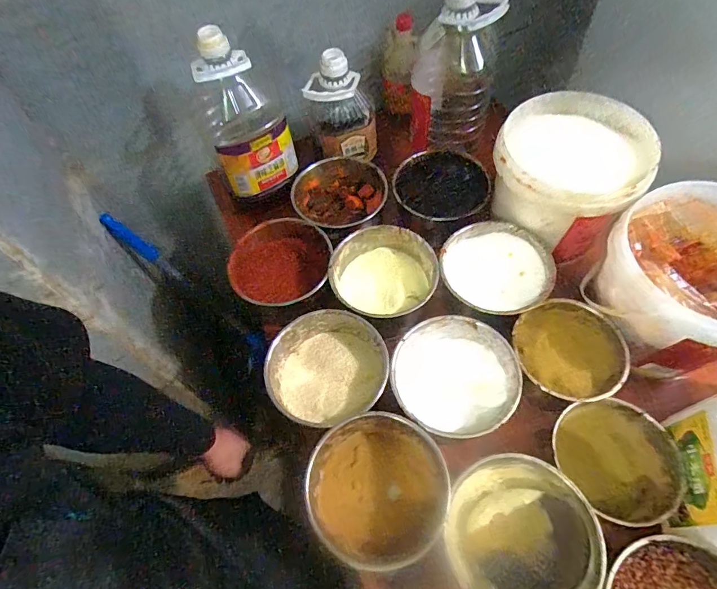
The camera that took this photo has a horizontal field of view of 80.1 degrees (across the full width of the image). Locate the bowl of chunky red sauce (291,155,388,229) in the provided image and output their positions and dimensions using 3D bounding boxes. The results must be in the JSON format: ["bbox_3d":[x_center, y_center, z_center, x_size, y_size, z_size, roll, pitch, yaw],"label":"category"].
[{"bbox_3d":[-0.025,-0.171,0.804,0.174,0.079,0.168,-24,60,-10],"label":"bowl of chunky red sauce"}]

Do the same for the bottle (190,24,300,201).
[{"bbox_3d":[-0.208,-0.326,0.755,0.133,0.252,0.151,-21,60,-8],"label":"bottle"}]

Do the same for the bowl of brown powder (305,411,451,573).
[{"bbox_3d":[0.026,0.254,0.556,0.164,0.100,0.166,-2,59,3],"label":"bowl of brown powder"}]

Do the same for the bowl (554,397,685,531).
[{"bbox_3d":[0.330,0.220,0.558,0.136,0.088,0.141,-2,59,3],"label":"bowl"}]

